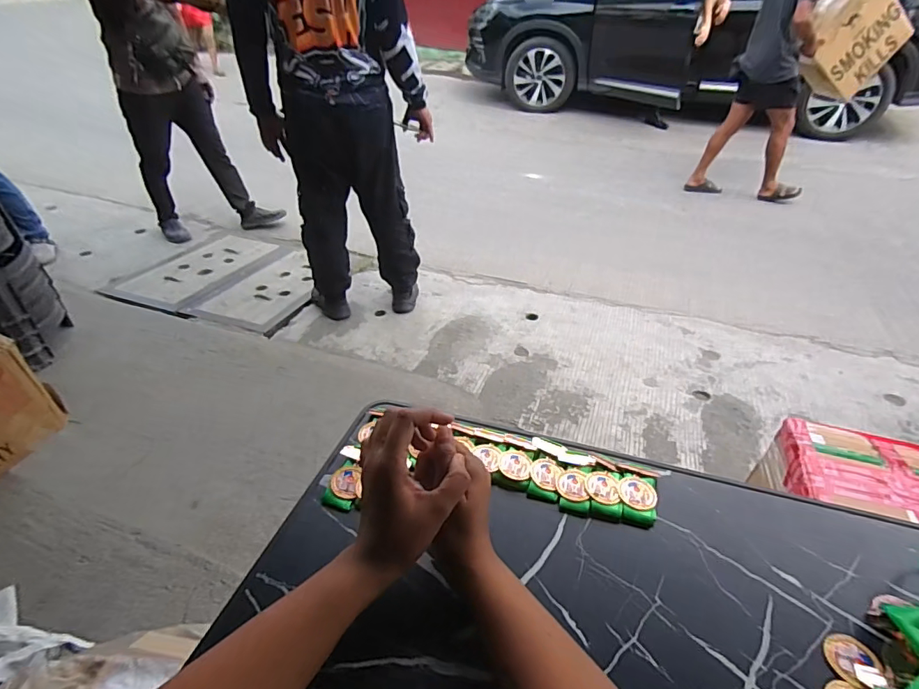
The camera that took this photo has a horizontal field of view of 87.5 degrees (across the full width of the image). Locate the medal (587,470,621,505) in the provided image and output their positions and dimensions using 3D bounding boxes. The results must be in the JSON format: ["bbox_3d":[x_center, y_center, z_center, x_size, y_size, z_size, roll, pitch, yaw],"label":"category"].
[{"bbox_3d":[0.147,0.145,0.492,0.033,0.004,0.042,9,41,6],"label":"medal"}]

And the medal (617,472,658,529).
[{"bbox_3d":[0.180,0.154,0.486,0.038,0.009,0.060,15,42,13],"label":"medal"}]

